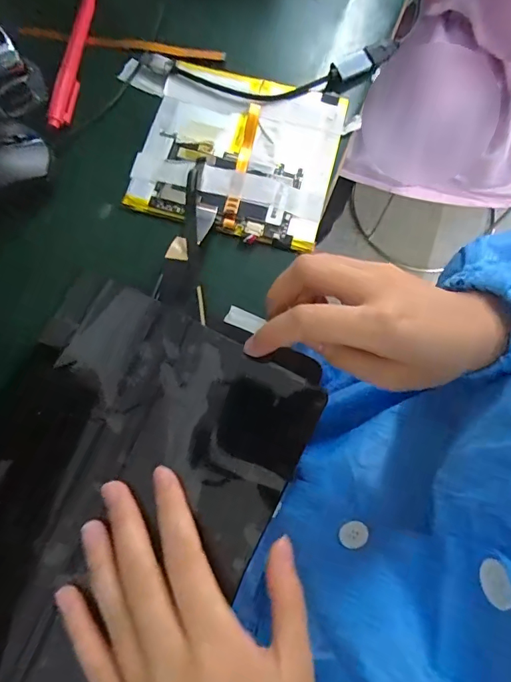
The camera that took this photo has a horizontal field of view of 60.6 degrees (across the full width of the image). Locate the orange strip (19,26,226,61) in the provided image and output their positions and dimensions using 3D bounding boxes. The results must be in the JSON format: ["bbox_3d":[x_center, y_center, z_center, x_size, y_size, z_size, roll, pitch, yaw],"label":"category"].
[{"bbox_3d":[-0.098,-0.221,0.324,0.151,0.008,0.010,9,74,1],"label":"orange strip"}]

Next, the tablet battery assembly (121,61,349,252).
[{"bbox_3d":[-0.011,-0.131,0.300,0.129,0.006,0.123,14,75,3],"label":"tablet battery assembly"}]

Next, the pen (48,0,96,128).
[{"bbox_3d":[-0.131,-0.208,0.320,0.013,0.016,0.128,4,74,0],"label":"pen"}]

